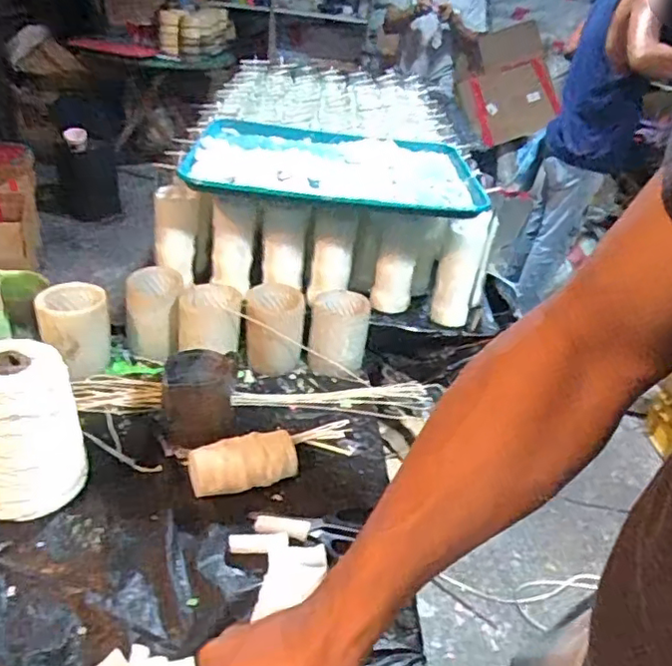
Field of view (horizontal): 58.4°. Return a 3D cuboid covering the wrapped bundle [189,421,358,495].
[{"bbox_3d":[-0.113,0.158,0.738,0.130,0.045,0.068,-6,34,-19],"label":"wrapped bundle"}]

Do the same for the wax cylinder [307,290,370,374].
[{"bbox_3d":[0.004,0.002,0.928,0.088,0.113,0.080,8,33,-1],"label":"wax cylinder"}]

